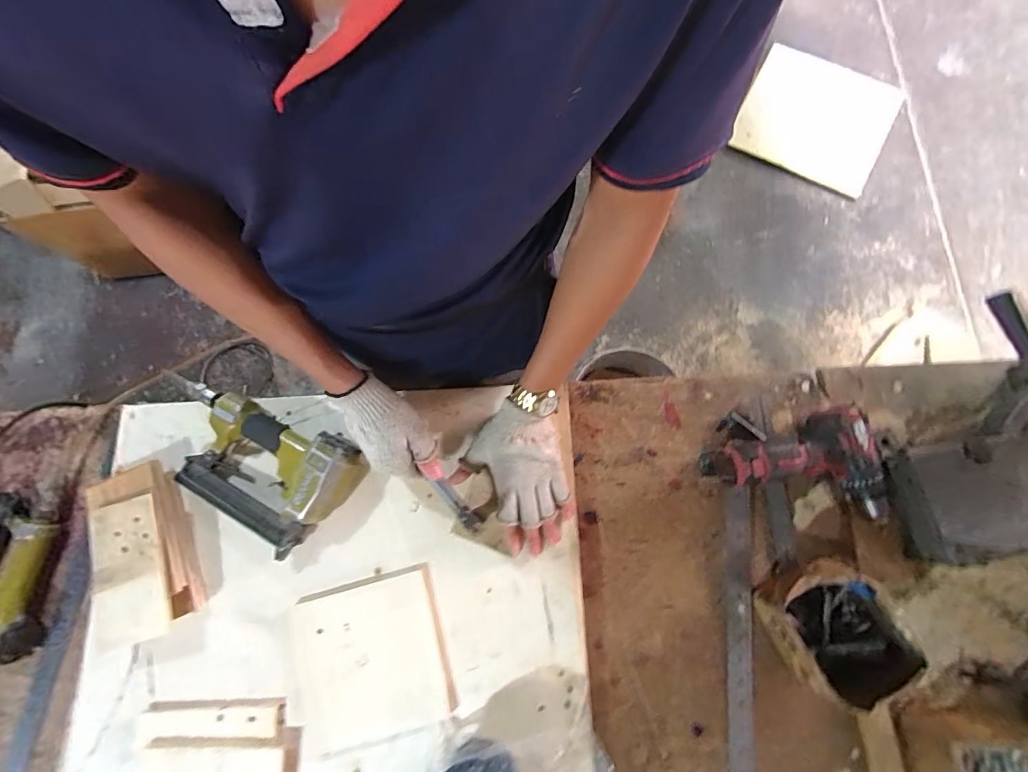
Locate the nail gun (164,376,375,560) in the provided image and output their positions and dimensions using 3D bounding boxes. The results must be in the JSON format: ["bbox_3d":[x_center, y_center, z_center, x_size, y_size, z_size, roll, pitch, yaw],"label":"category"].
[{"bbox_3d":[-0.347,0.110,0.567,0.276,0.060,0.165,19,79,7],"label":"nail gun"}]

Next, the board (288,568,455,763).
[{"bbox_3d":[-0.178,0.338,0.537,0.181,0.015,0.178,-16,77,-1],"label":"board"}]

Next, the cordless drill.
[{"bbox_3d":[0.372,0.124,0.563,0.202,0.068,0.146,-18,77,-2],"label":"cordless drill"}]

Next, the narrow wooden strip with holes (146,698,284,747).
[{"bbox_3d":[-0.368,0.408,0.528,0.167,0.010,0.040,-3,77,2],"label":"narrow wooden strip with holes"}]

